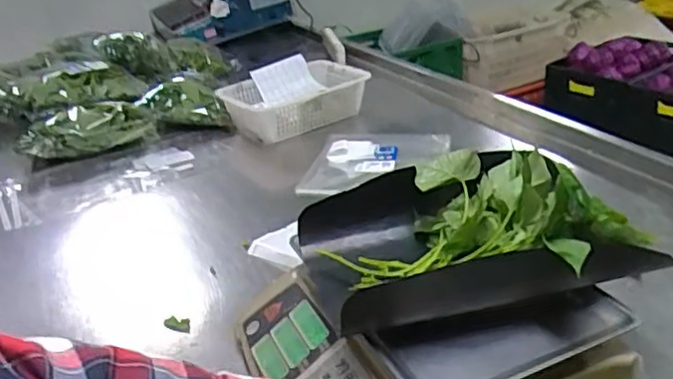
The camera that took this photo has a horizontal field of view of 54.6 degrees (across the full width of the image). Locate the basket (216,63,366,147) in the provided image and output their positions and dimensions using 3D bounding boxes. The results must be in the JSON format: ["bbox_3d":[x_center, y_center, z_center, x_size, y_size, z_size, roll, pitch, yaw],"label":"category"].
[{"bbox_3d":[-0.091,-0.195,1.474,0.294,0.107,0.191,-20,29,-24],"label":"basket"}]

